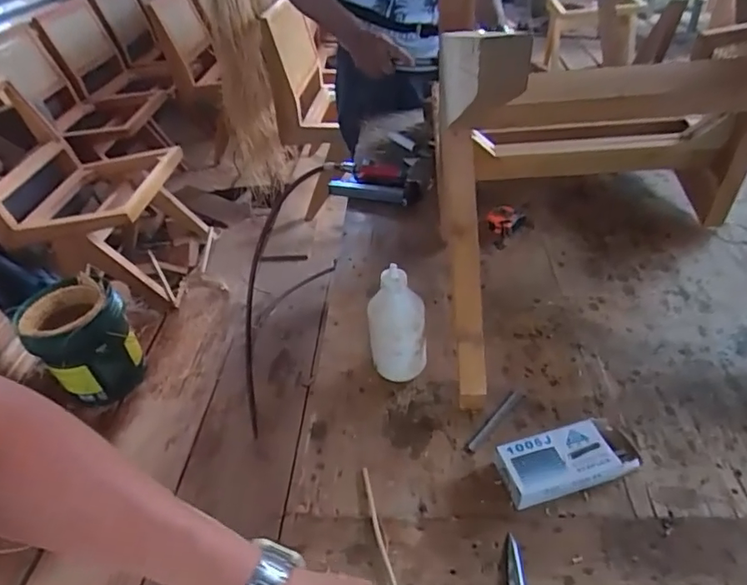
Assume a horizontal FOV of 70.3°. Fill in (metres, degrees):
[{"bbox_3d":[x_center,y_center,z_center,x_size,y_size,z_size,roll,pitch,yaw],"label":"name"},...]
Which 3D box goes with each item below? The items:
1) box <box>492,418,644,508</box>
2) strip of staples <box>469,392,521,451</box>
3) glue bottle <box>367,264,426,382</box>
[{"bbox_3d":[0.221,0.188,0.597,0.155,0.037,0.066,-13,40,-9],"label":"box"},{"bbox_3d":[0.153,0.159,0.663,0.012,0.004,0.110,27,49,34],"label":"strip of staples"},{"bbox_3d":[0.027,0.050,0.690,0.070,0.168,0.055,16,44,24],"label":"glue bottle"}]

